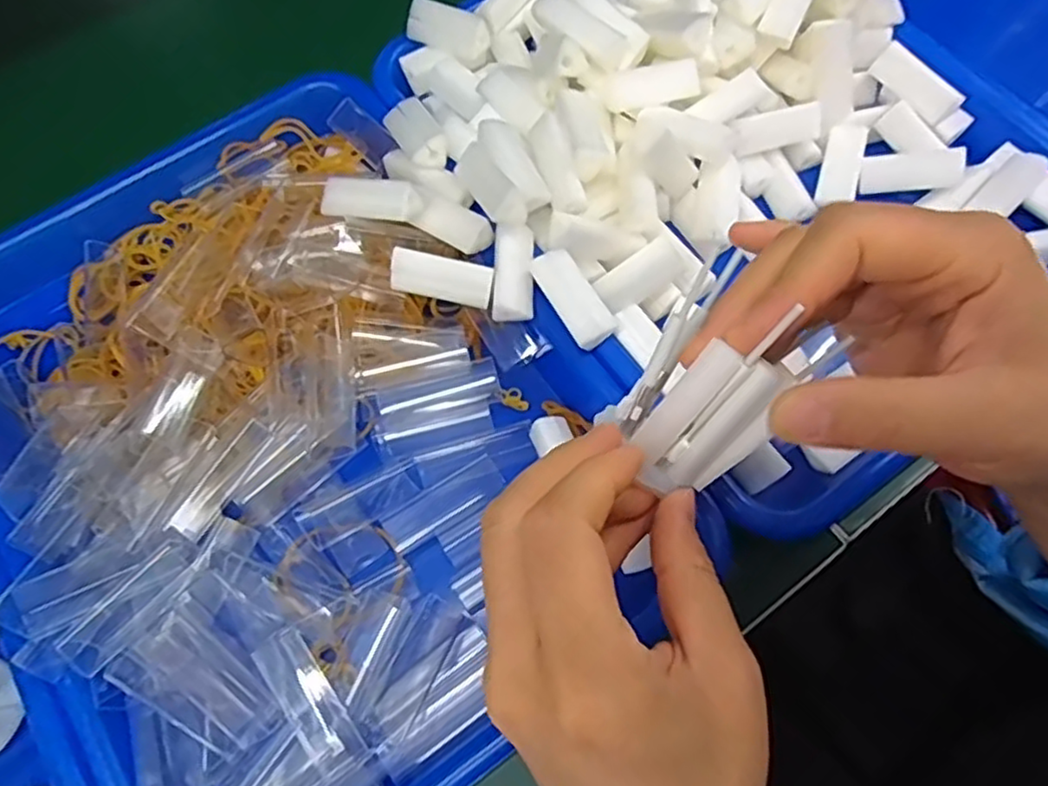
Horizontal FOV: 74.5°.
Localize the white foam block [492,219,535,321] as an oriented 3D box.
[{"bbox_3d":[-0.004,-0.053,0.304,0.017,0.011,0.042,0,82,3],"label":"white foam block"}]

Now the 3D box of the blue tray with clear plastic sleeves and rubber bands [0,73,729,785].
[{"bbox_3d":[-0.107,0.009,0.308,0.238,0.037,0.329,-34,70,-11],"label":"blue tray with clear plastic sleeves and rubber bands"}]

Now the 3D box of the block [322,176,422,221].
[{"bbox_3d":[-0.071,-0.088,0.314,0.047,0.012,0.018,10,90,24],"label":"block"}]

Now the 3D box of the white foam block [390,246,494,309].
[{"bbox_3d":[-0.037,-0.051,0.309,0.045,0.014,0.014,13,68,-6],"label":"white foam block"}]

